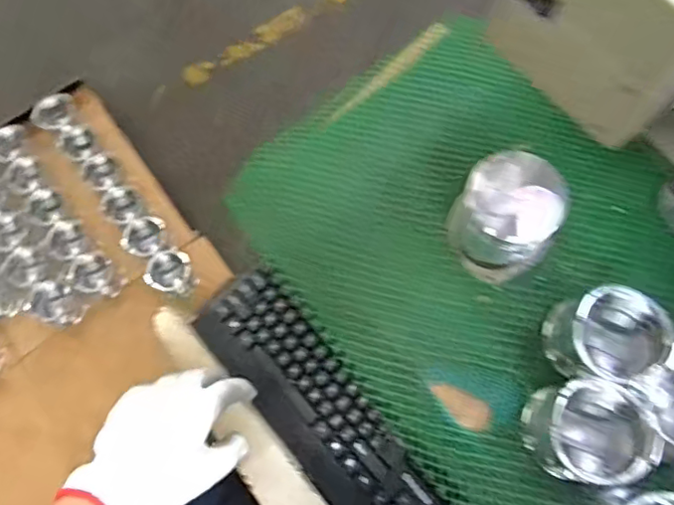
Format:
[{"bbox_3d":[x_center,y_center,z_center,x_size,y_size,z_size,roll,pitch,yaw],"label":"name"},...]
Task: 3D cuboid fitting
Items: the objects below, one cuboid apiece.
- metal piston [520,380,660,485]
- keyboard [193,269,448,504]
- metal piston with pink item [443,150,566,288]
[{"bbox_3d":[0.234,0.167,0.541,0.092,0.086,0.087,0,72,1],"label":"metal piston"},{"bbox_3d":[0.007,0.212,0.667,0.113,0.035,0.467,-40,75,-11],"label":"keyboard"},{"bbox_3d":[0.177,-0.037,0.600,0.101,0.112,0.099,0,72,1],"label":"metal piston with pink item"}]

